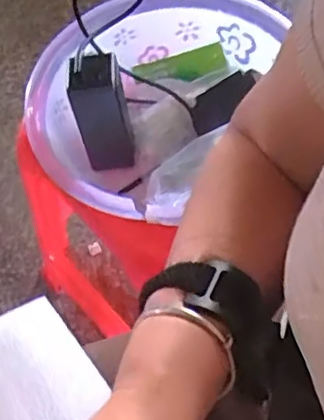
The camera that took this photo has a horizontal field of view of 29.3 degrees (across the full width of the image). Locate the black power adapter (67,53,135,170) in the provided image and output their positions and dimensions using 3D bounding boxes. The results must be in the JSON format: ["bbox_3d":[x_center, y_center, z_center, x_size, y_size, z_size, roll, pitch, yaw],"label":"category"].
[{"bbox_3d":[-0.062,-0.100,0.644,0.055,0.121,0.056,-14,59,-4],"label":"black power adapter"}]

